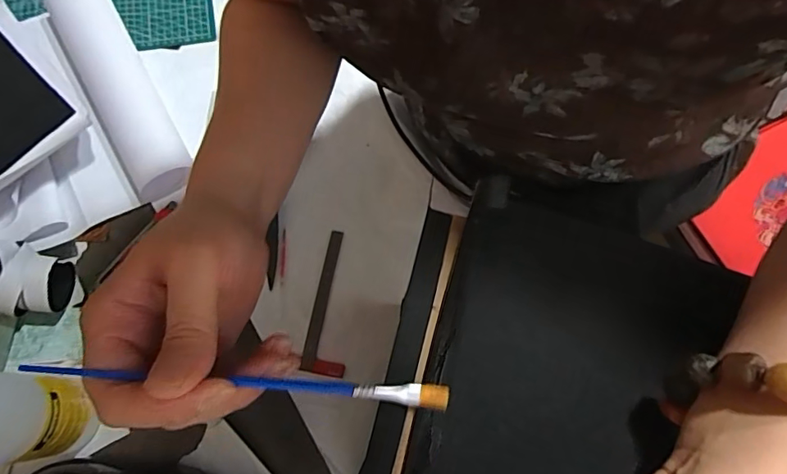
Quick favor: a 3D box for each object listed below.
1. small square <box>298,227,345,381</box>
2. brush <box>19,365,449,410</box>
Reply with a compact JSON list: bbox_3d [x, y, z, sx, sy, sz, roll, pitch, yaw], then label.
[{"bbox_3d":[-0.071,0.075,0.585,0.047,0.006,0.167,7,72,2],"label":"small square"},{"bbox_3d":[-0.051,0.059,0.201,0.149,0.004,0.009,6,72,-7],"label":"brush"}]

